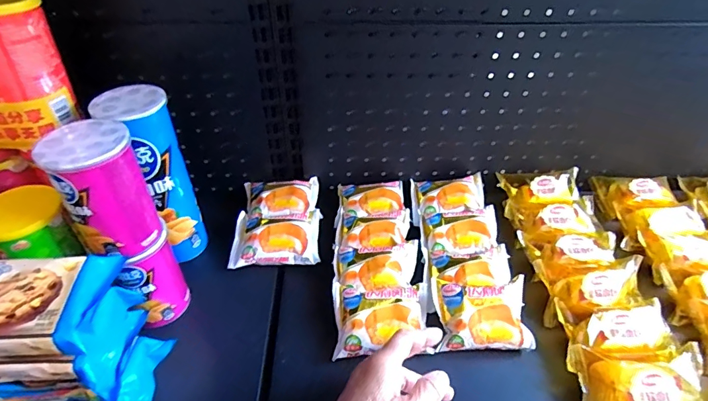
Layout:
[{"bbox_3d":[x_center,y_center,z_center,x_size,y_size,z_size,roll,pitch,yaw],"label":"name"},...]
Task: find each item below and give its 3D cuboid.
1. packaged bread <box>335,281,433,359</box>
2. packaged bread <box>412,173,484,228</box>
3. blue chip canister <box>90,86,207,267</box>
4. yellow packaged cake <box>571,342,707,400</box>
[{"bbox_3d":[0.030,0.124,0.459,0.100,0.029,0.077,0,41,1],"label":"packaged bread"},{"bbox_3d":[0.133,0.003,0.602,0.101,0.030,0.098,0,41,0],"label":"packaged bread"},{"bbox_3d":[-0.228,-0.023,0.505,0.068,0.207,0.066,22,45,24],"label":"blue chip canister"},{"bbox_3d":[0.273,0.173,0.407,0.118,0.039,0.064,1,41,1],"label":"yellow packaged cake"}]

